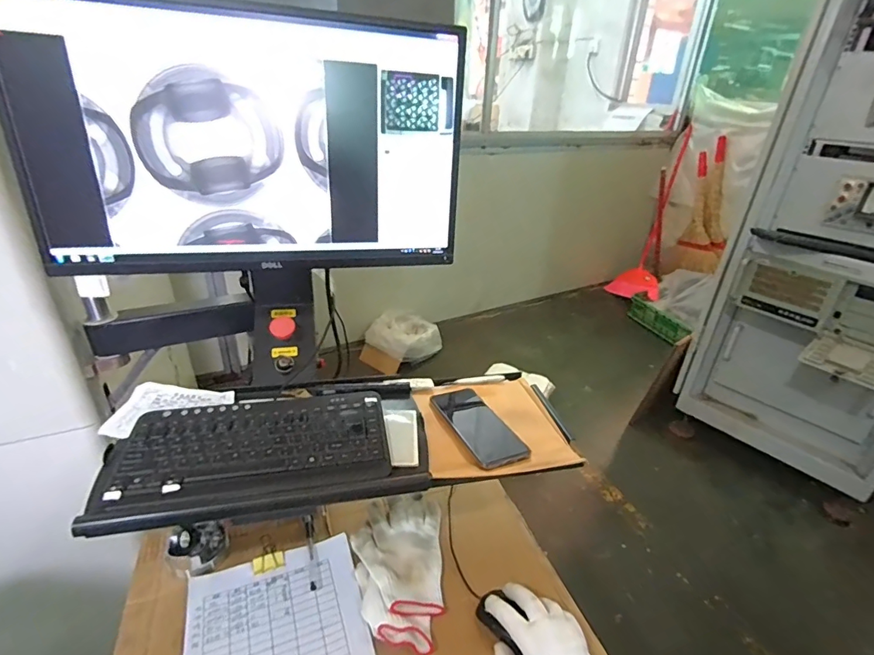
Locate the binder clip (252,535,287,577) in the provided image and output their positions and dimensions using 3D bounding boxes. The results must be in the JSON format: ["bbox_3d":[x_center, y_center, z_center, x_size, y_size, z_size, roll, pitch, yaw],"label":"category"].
[{"bbox_3d":[-0.241,0.320,0.639,0.041,0.023,0.042,-10,30,-23],"label":"binder clip"}]

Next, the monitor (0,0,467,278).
[{"bbox_3d":[-0.235,-0.237,0.602,0.551,0.316,0.060,-4,29,-13],"label":"monitor"}]

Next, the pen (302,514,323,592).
[{"bbox_3d":[-0.183,0.322,0.652,0.011,0.010,0.122,-7,29,-19],"label":"pen"}]

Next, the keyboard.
[{"bbox_3d":[-0.229,0.146,0.576,0.325,0.023,0.160,-4,29,-13],"label":"keyboard"}]

